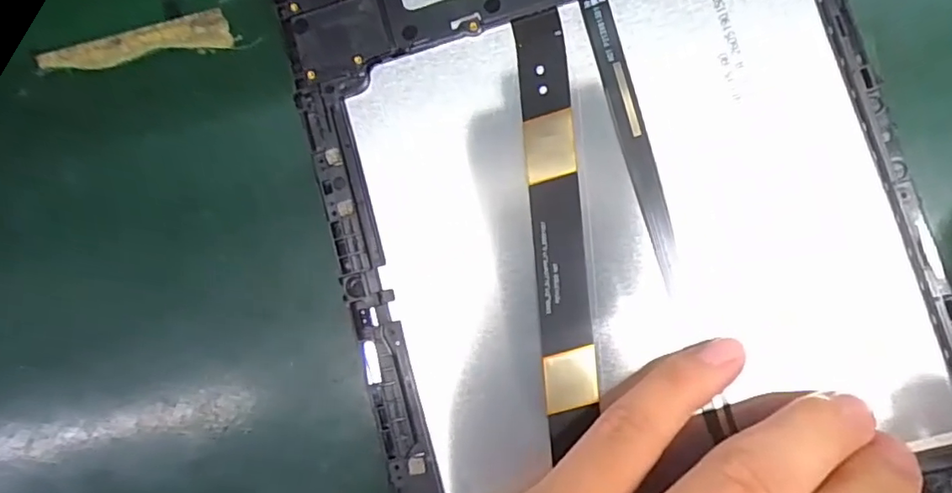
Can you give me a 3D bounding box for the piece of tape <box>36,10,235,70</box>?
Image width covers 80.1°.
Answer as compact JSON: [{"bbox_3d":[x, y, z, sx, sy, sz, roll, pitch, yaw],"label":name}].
[{"bbox_3d":[-0.114,-0.069,0.192,0.069,0.004,0.017,-5,70,8],"label":"piece of tape"}]

